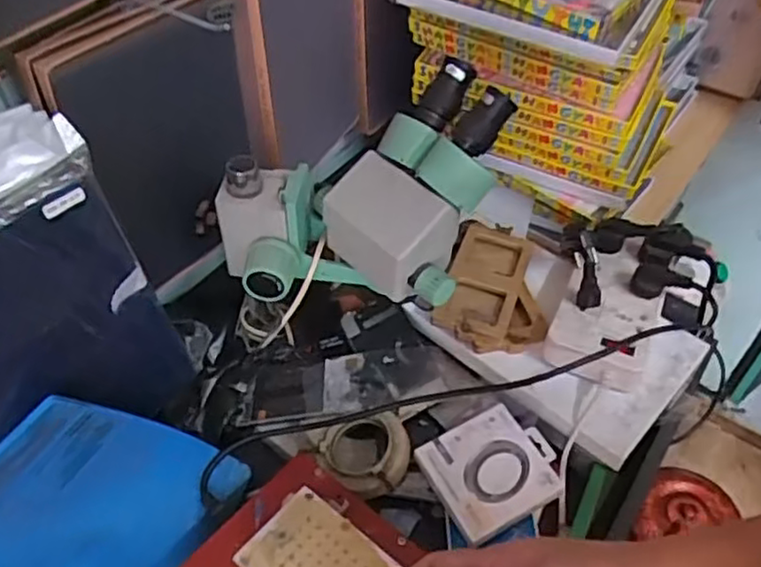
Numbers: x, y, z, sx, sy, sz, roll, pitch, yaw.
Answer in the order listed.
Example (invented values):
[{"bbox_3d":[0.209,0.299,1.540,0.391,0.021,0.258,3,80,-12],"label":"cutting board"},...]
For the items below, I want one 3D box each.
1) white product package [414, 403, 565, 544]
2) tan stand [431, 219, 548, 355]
[{"bbox_3d":[0.111,0.176,0.670,0.123,0.016,0.106,-20,50,-19],"label":"white product package"},{"bbox_3d":[0.136,0.006,0.786,0.119,0.034,0.163,15,48,13],"label":"tan stand"}]

